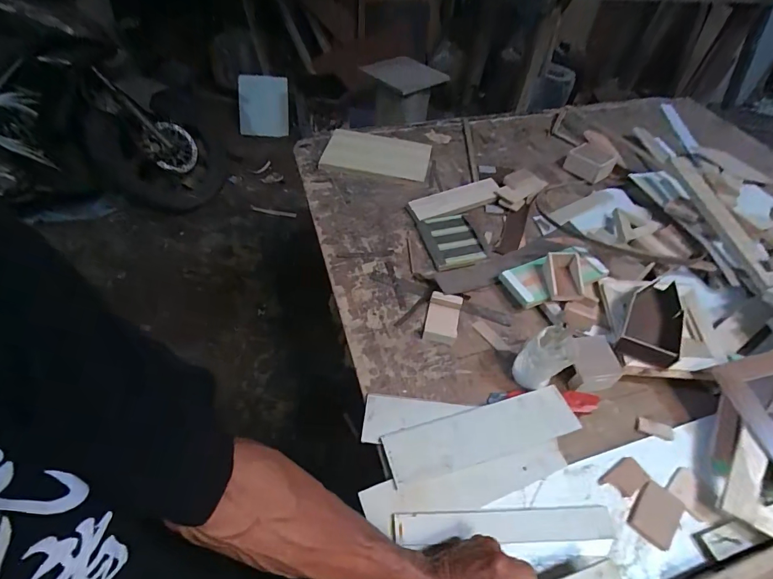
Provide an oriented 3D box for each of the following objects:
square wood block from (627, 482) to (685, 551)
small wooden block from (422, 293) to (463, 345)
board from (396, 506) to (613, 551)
[{"bbox_3d":[0.328,0.274,0.474,0.048,0.007,0.067,36,59,24],"label":"square wood block"},{"bbox_3d":[0.091,0.047,0.629,0.052,0.027,0.084,11,52,7],"label":"small wooden block"},{"bbox_3d":[0.139,0.280,0.459,0.260,0.004,0.034,2,54,-6],"label":"board"}]

